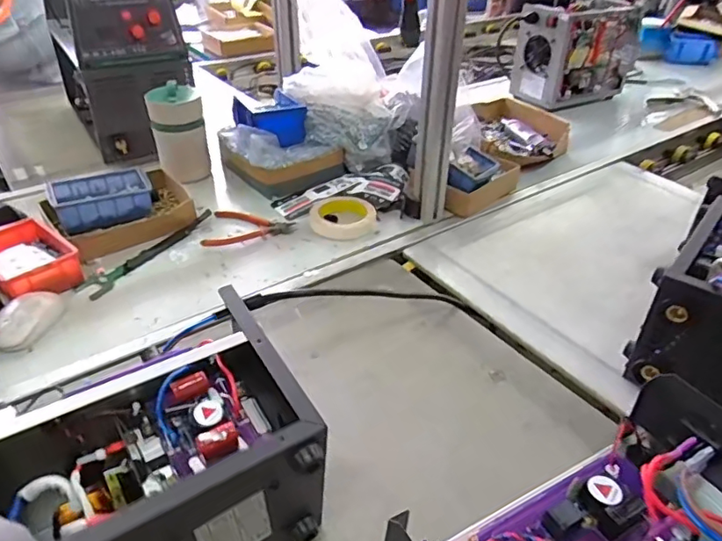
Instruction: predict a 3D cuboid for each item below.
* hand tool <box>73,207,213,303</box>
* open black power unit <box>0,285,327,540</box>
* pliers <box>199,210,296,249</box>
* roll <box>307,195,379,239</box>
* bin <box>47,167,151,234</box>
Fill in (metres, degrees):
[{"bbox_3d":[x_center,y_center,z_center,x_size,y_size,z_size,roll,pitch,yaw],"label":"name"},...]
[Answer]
[{"bbox_3d":[-0.318,-0.032,0.829,0.041,0.017,0.245,17,39,21],"label":"hand tool"},{"bbox_3d":[-0.162,0.150,0.437,0.220,0.145,0.176,-23,43,-24],"label":"open black power unit"},{"bbox_3d":[-0.177,-0.067,0.883,0.134,0.018,0.102,1,36,1],"label":"pliers"},{"bbox_3d":[-0.028,-0.090,0.902,0.105,0.026,0.105,1,36,0],"label":"roll"},{"bbox_3d":[-0.409,-0.113,0.873,0.144,0.047,0.117,-15,39,-21],"label":"bin"}]

